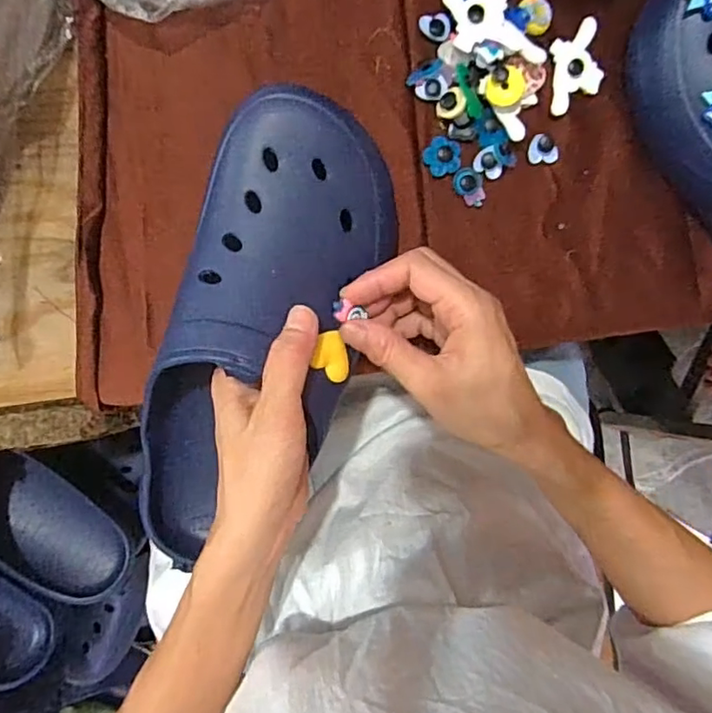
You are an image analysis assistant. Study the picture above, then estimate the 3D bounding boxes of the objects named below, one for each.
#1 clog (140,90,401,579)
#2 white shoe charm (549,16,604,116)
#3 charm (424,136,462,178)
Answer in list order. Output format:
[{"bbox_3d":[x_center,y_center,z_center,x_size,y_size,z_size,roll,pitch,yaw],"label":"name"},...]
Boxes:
[{"bbox_3d":[-0.059,-0.007,0.323,0.105,0.077,0.267,23,103,-8],"label":"clog"},{"bbox_3d":[0.146,-0.192,0.379,0.032,0.005,0.059,-5,97,-5],"label":"white shoe charm"},{"bbox_3d":[0.057,-0.132,0.376,0.024,0.006,0.024,-1,96,-6],"label":"charm"}]

